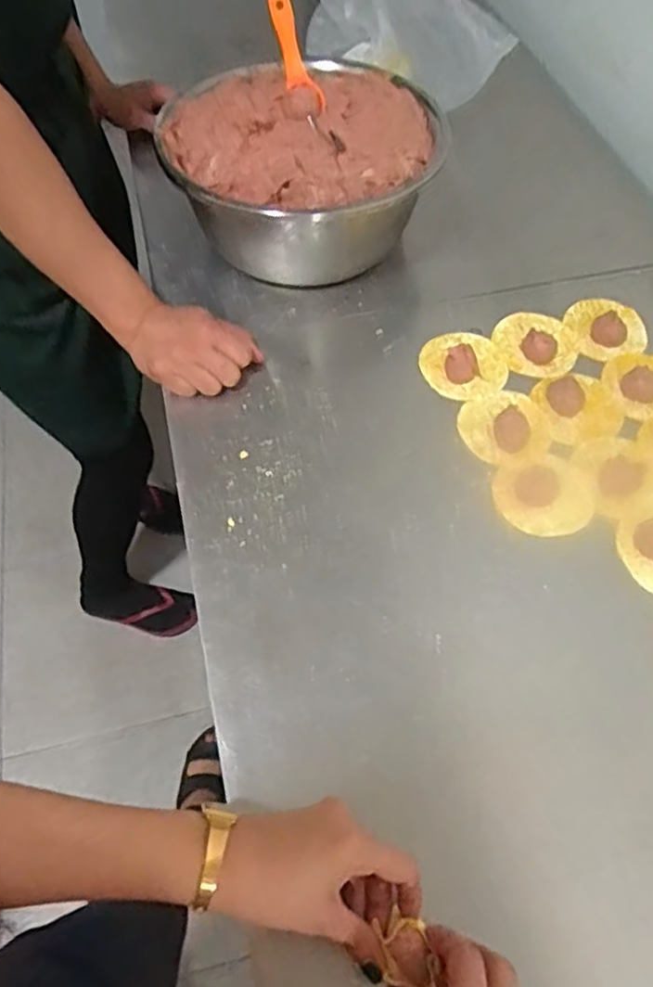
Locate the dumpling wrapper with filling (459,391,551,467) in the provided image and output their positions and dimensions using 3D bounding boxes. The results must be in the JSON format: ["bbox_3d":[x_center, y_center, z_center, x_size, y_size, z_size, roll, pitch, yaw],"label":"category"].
[{"bbox_3d":[0.161,-0.063,0.615,0.076,0.013,0.080,-1,57,-1],"label":"dumpling wrapper with filling"}]

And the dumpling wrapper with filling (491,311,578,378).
[{"bbox_3d":[0.208,-0.153,0.676,0.080,0.015,0.084,0,57,0],"label":"dumpling wrapper with filling"}]

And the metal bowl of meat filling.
[{"bbox_3d":[-0.025,-0.330,0.723,0.253,0.150,0.236,0,57,0],"label":"metal bowl of meat filling"}]

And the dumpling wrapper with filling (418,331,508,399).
[{"bbox_3d":[0.133,-0.131,0.656,0.082,0.028,0.079,0,57,0],"label":"dumpling wrapper with filling"}]

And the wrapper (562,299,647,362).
[{"bbox_3d":[0.282,-0.169,0.685,0.072,0.017,0.077,0,57,0],"label":"wrapper"}]

